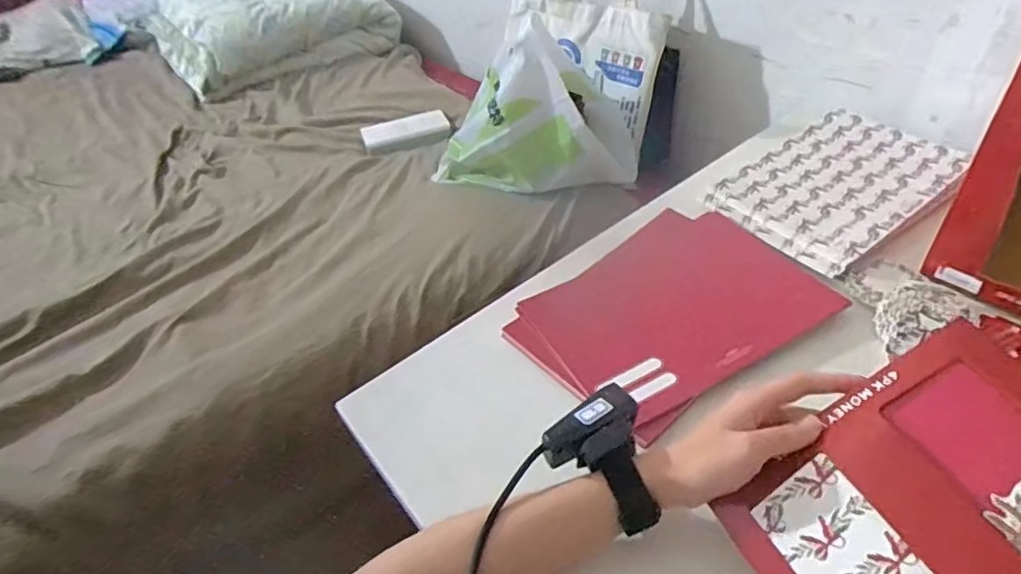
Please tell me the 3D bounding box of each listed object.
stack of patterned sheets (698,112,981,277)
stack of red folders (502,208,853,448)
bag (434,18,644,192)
[{"bbox_3d":[0.380,-0.121,0.657,0.274,0.024,0.177,-28,47,-24],"label":"stack of patterned sheets"},{"bbox_3d":[0.159,0.019,0.548,0.269,0.028,0.199,-34,52,-24],"label":"stack of red folders"},{"bbox_3d":[0.037,-0.272,0.877,0.313,0.252,0.165,-3,42,2],"label":"bag"}]

